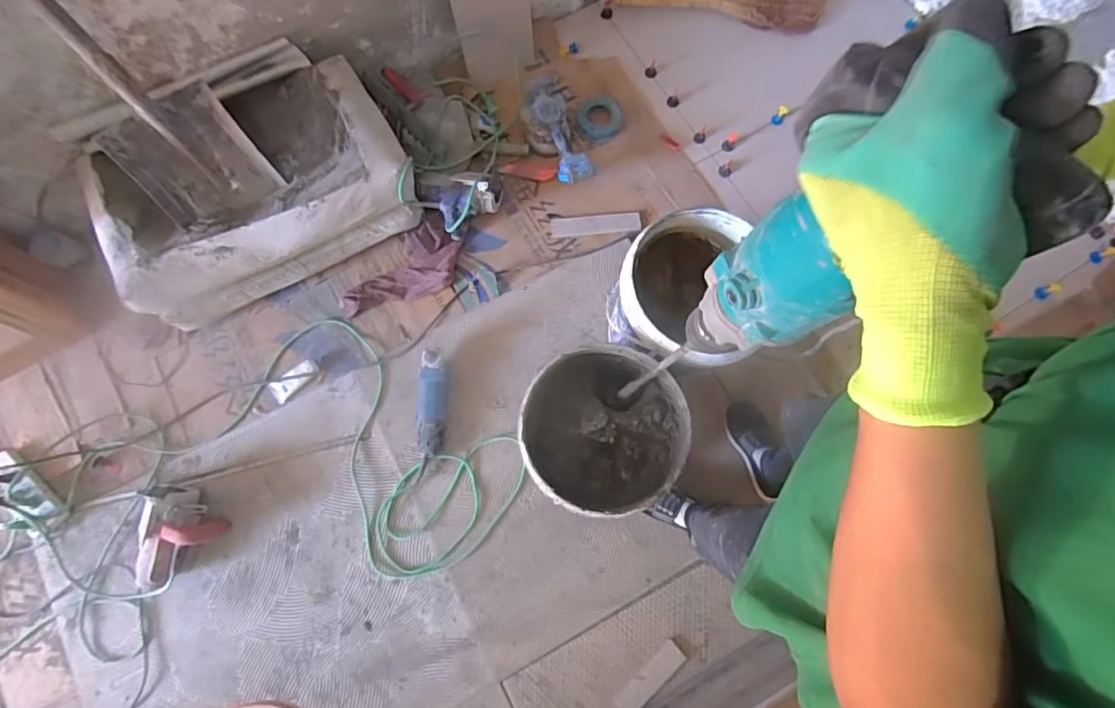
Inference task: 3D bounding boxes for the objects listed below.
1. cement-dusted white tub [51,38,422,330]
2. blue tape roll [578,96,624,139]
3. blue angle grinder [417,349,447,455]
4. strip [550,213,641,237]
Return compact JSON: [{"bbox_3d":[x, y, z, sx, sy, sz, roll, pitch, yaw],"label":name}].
[{"bbox_3d":[-0.685,-0.395,1.204,0.623,0.286,0.398,-28,78,-8],"label":"cement-dusted white tub"},{"bbox_3d":[0.118,-0.655,1.472,0.123,0.023,0.128,0,76,-1],"label":"blue tape roll"},{"bbox_3d":[-0.293,0.115,1.249,0.065,0.074,0.242,2,76,-1],"label":"blue angle grinder"},{"bbox_3d":[0.104,-0.349,1.431,0.241,0.009,0.058,-4,76,-3],"label":"strip"}]

